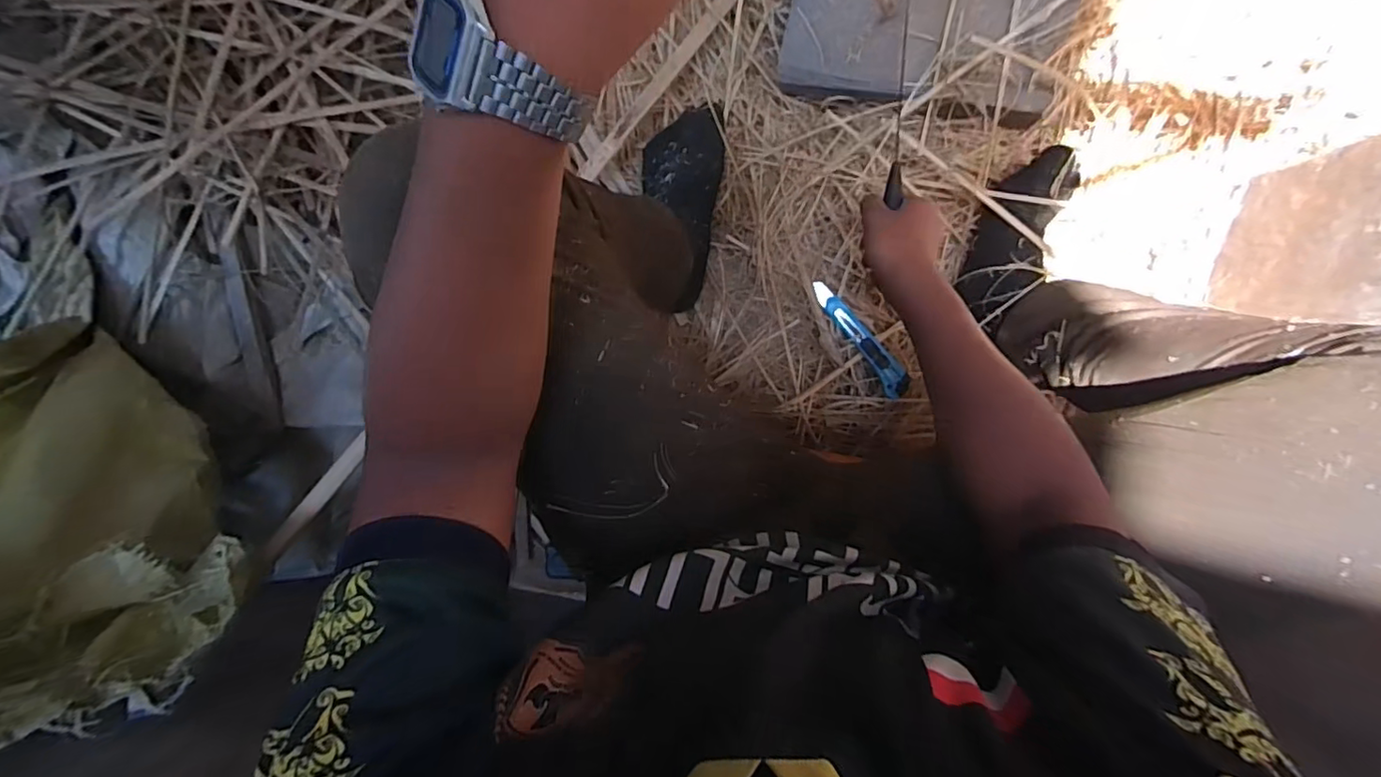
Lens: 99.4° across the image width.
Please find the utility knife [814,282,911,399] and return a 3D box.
[{"bbox_3d":[0.207,-0.061,0.711,0.031,0.012,0.166,-39,90,8],"label":"utility knife"}]

